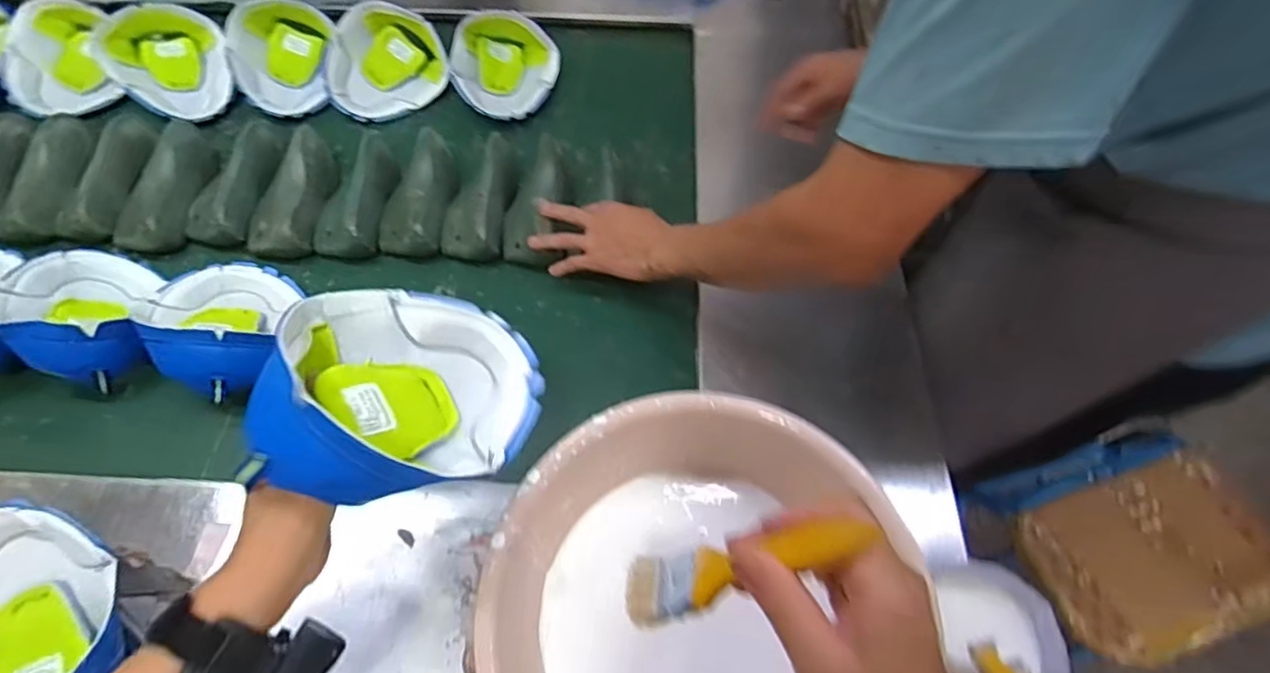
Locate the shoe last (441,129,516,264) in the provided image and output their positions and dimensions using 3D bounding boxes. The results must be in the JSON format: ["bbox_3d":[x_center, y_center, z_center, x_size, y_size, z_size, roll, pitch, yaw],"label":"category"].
[{"bbox_3d":[-0.198,-0.181,0.769,0.077,0.054,0.174,3,59,0],"label":"shoe last"}]

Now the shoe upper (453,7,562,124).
[{"bbox_3d":[-0.187,-0.394,0.879,0.153,0.083,0.152,-7,60,-6],"label":"shoe upper"}]

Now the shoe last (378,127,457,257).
[{"bbox_3d":[-0.277,-0.186,0.776,0.082,0.053,0.167,5,59,2],"label":"shoe last"}]

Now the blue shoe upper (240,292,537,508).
[{"bbox_3d":[-0.164,0.044,0.414,0.184,0.096,0.148,-5,61,-57],"label":"blue shoe upper"}]

